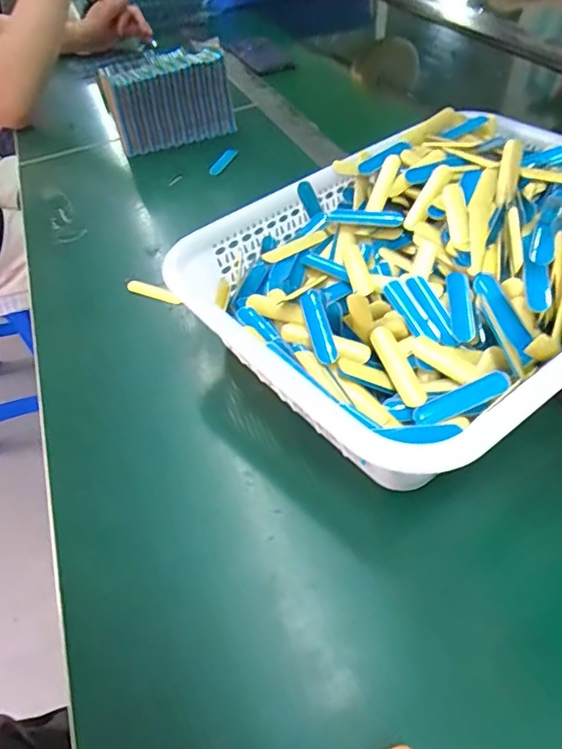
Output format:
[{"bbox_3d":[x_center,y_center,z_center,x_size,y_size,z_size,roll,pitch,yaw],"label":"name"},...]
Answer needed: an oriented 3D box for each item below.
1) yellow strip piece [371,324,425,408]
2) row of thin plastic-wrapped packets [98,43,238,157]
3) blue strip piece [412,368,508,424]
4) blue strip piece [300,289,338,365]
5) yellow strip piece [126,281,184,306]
[{"bbox_3d":[0.077,-0.005,0.341,0.016,0.006,0.062,-18,62,-9],"label":"yellow strip piece"},{"bbox_3d":[-0.144,-0.366,0.695,0.162,0.097,0.046,-23,50,-14],"label":"row of thin plastic-wrapped packets"},{"bbox_3d":[0.110,0.015,0.318,0.060,0.005,0.015,-25,48,7],"label":"blue strip piece"},{"bbox_3d":[0.026,-0.034,0.354,0.015,0.011,0.064,-11,48,-3],"label":"blue strip piece"},{"bbox_3d":[-0.117,-0.075,0.480,0.059,0.011,0.010,20,53,22],"label":"yellow strip piece"}]

